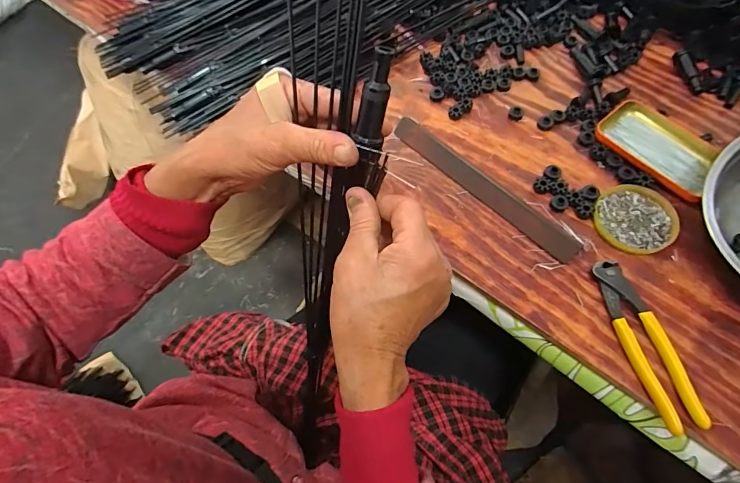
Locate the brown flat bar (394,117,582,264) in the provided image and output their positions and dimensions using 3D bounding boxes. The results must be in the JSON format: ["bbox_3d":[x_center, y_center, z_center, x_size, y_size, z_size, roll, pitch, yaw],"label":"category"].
[{"bbox_3d":[0.130,-0.071,0.498,0.034,0.010,0.267,-39,66,-16],"label":"brown flat bar"}]

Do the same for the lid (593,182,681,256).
[{"bbox_3d":[0.296,-0.026,0.462,0.081,0.007,0.089,-2,61,3],"label":"lid"}]

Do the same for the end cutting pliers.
[{"bbox_3d":[0.265,0.094,0.399,0.040,0.013,0.163,-12,61,-3],"label":"end cutting pliers"}]

